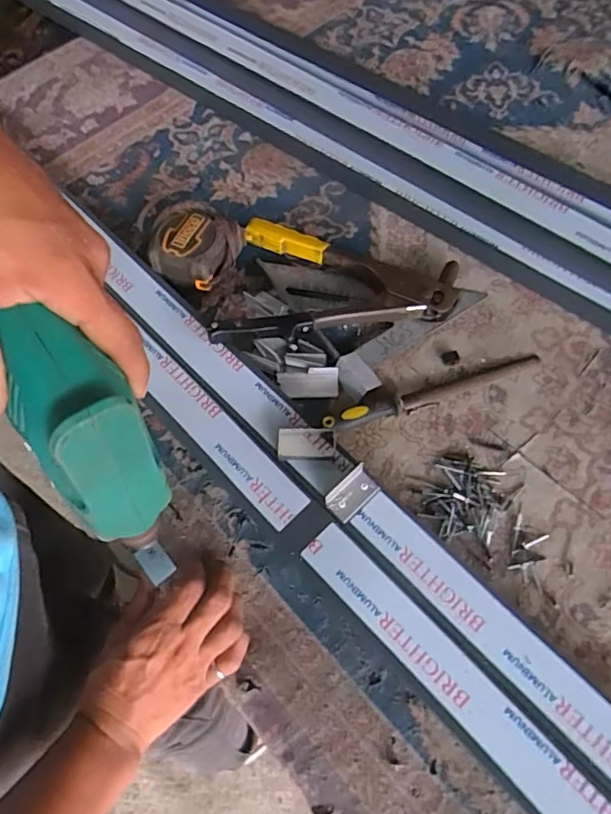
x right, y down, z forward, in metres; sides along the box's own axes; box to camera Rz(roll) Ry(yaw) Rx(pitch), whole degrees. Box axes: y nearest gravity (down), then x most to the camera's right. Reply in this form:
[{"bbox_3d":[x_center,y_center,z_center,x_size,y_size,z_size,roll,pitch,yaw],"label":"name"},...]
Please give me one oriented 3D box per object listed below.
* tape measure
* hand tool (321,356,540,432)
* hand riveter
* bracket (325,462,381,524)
[{"bbox_3d":[-0.118,-0.167,0.585,0.074,0.060,0.080,23,69,12],"label":"tape measure"},{"bbox_3d":[0.125,-0.016,0.527,0.225,0.019,0.030,-16,67,-5],"label":"hand tool"},{"bbox_3d":[0.037,-0.120,0.562,0.236,0.046,0.160,7,67,5],"label":"hand riveter"},{"bbox_3d":[0.040,0.075,0.467,0.045,0.012,0.029,-42,71,-14],"label":"bracket"}]

